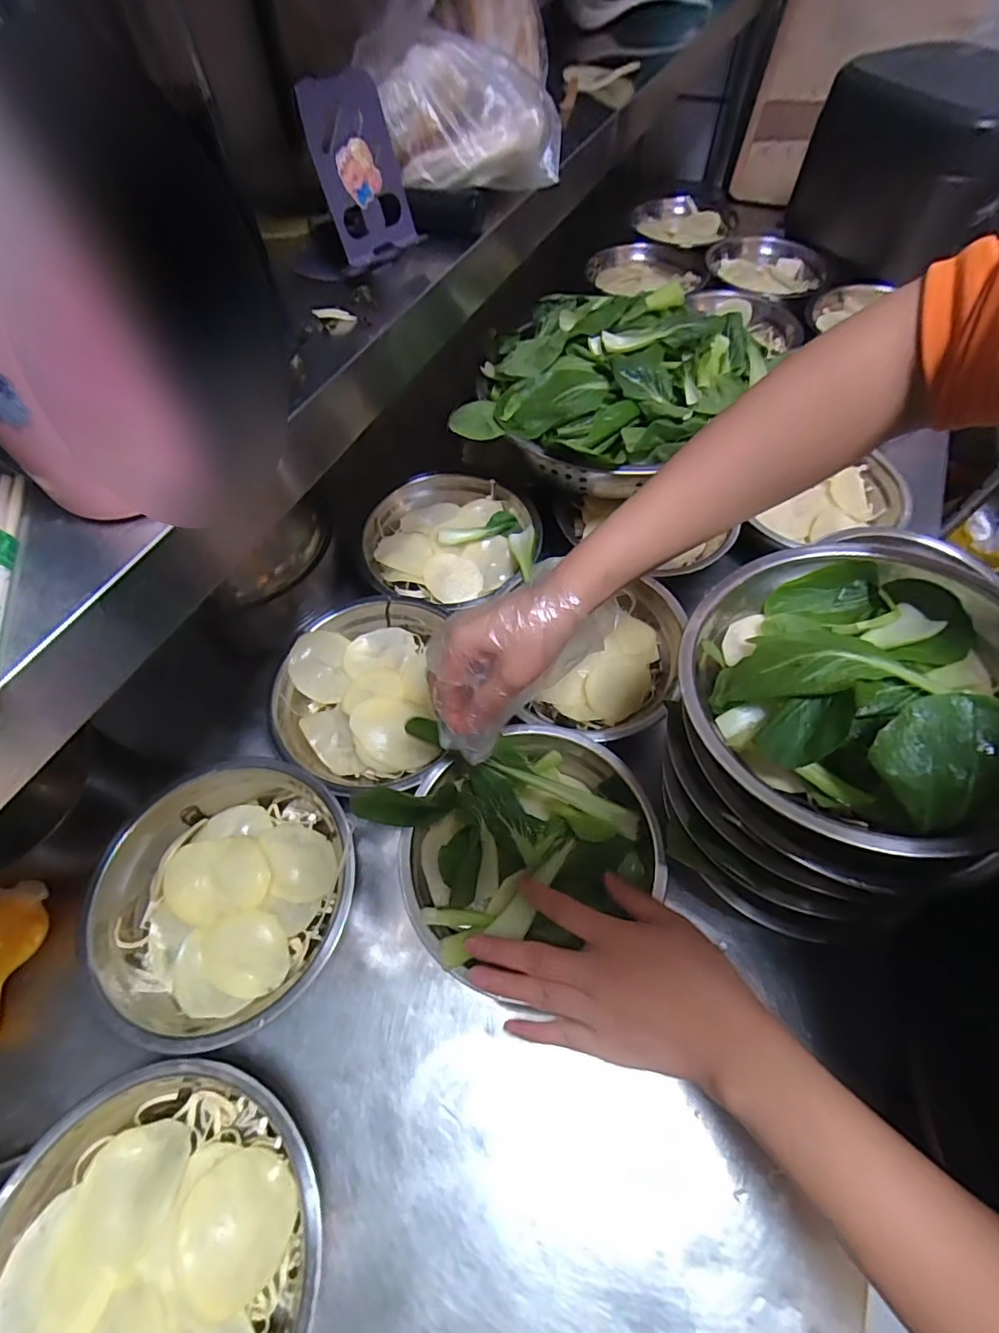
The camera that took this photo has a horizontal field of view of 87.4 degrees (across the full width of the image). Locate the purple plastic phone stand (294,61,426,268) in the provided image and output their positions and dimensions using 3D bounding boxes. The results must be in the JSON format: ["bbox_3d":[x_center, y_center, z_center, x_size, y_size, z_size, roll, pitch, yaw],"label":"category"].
[{"bbox_3d":[-0.085,-0.306,0.324,0.057,0.083,0.010,-39,52,-19],"label":"purple plastic phone stand"}]

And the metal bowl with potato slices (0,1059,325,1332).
[{"bbox_3d":[-0.196,0.345,0.303,0.181,0.074,0.184,0,61,1],"label":"metal bowl with potato slices"}]

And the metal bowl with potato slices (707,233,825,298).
[{"bbox_3d":[0.419,-0.628,0.838,0.181,0.047,0.177,0,61,1],"label":"metal bowl with potato slices"}]

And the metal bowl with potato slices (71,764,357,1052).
[{"bbox_3d":[-0.206,0.176,0.405,0.196,0.057,0.183,0,61,1],"label":"metal bowl with potato slices"}]

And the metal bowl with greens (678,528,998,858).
[{"bbox_3d":[0.208,0.015,0.307,0.200,0.075,0.200,-7,48,8],"label":"metal bowl with greens"}]

